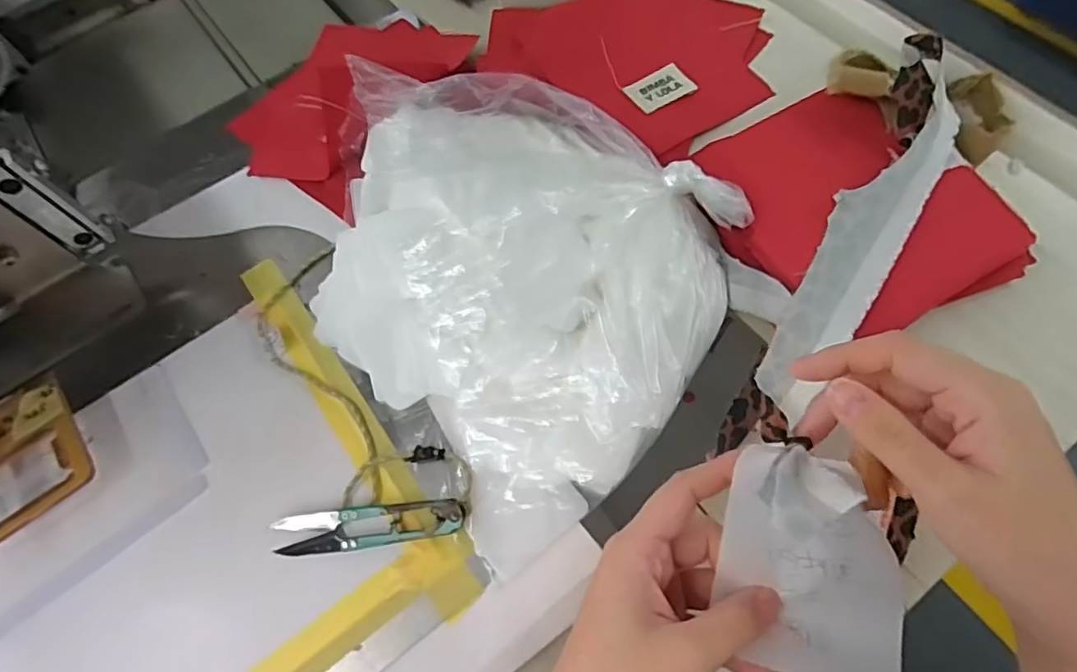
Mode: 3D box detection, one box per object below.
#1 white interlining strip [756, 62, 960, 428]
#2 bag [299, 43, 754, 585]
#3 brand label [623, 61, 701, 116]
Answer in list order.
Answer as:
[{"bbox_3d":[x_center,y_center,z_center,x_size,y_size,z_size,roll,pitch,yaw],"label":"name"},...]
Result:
[{"bbox_3d":[0.201,-0.060,0.354,0.044,0.025,0.267,33,71,16],"label":"white interlining strip"},{"bbox_3d":[-0.009,-0.051,0.359,0.249,0.063,0.310,-38,69,-13],"label":"bag"},{"bbox_3d":[0.098,-0.200,0.467,0.050,0.004,0.036,-29,67,-10],"label":"brand label"}]

